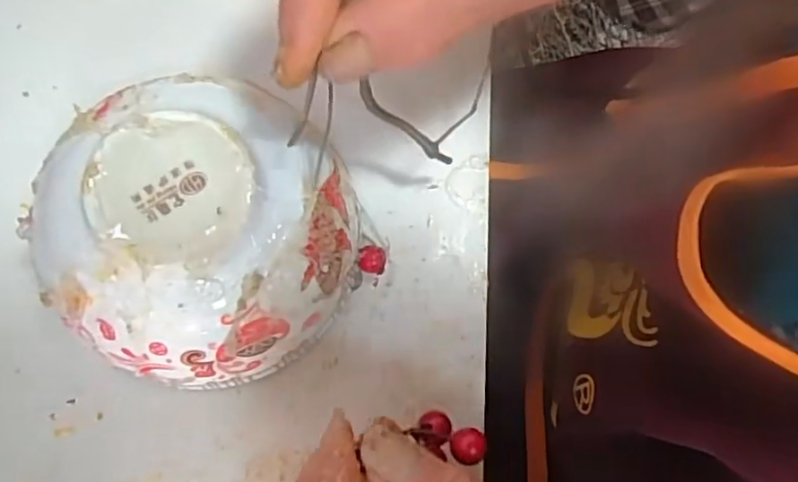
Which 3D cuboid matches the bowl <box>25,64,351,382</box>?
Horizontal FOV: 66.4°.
[{"bbox_3d":[-0.064,-0.004,0.200,0.094,0.061,0.094,0,79,1],"label":"bowl"}]

